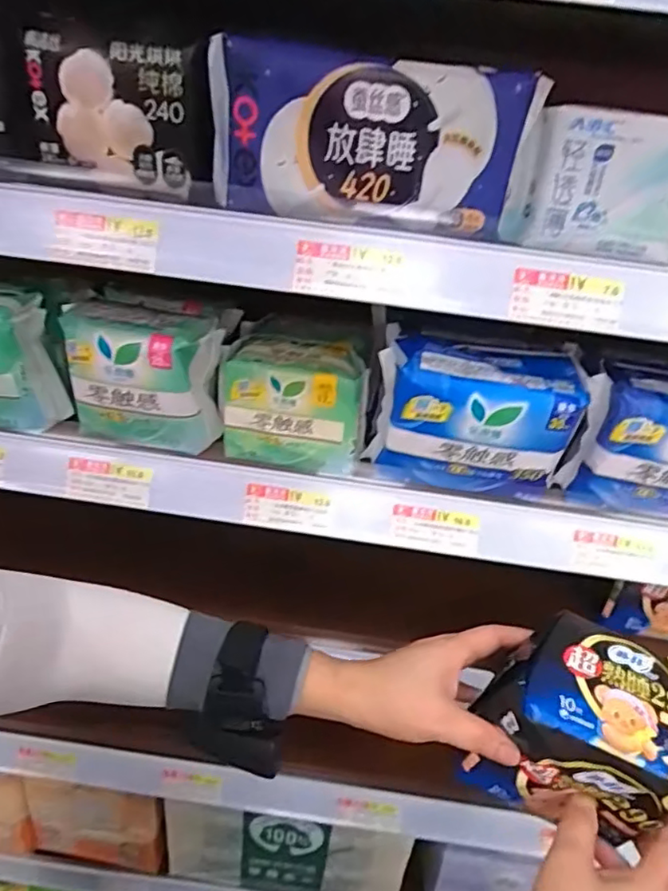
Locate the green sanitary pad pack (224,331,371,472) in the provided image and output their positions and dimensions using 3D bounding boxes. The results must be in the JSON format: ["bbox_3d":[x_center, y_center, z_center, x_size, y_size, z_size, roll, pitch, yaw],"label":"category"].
[{"bbox_3d":[-0.031,-0.035,0.456,0.105,0.079,0.084,5,30,-2],"label":"green sanitary pad pack"}]

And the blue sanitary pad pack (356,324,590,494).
[{"bbox_3d":[0.106,-0.021,0.414,0.156,0.102,0.055,7,30,2],"label":"blue sanitary pad pack"}]

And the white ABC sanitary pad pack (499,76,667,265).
[{"bbox_3d":[0.159,-0.152,0.340,0.103,0.075,0.033,17,32,18],"label":"white ABC sanitary pad pack"}]

